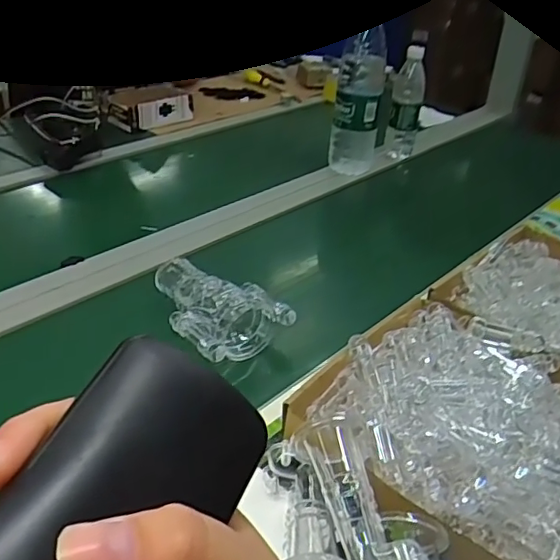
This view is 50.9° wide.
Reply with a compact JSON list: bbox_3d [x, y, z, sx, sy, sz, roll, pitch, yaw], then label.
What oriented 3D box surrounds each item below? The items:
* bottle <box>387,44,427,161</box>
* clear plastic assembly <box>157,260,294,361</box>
[{"bbox_3d":[0.279,-0.377,1.304,0.067,0.242,0.056,7,33,2],"label":"bottle"},{"bbox_3d":[-0.087,0.025,0.755,0.127,0.055,0.197,-19,40,-33],"label":"clear plastic assembly"}]

